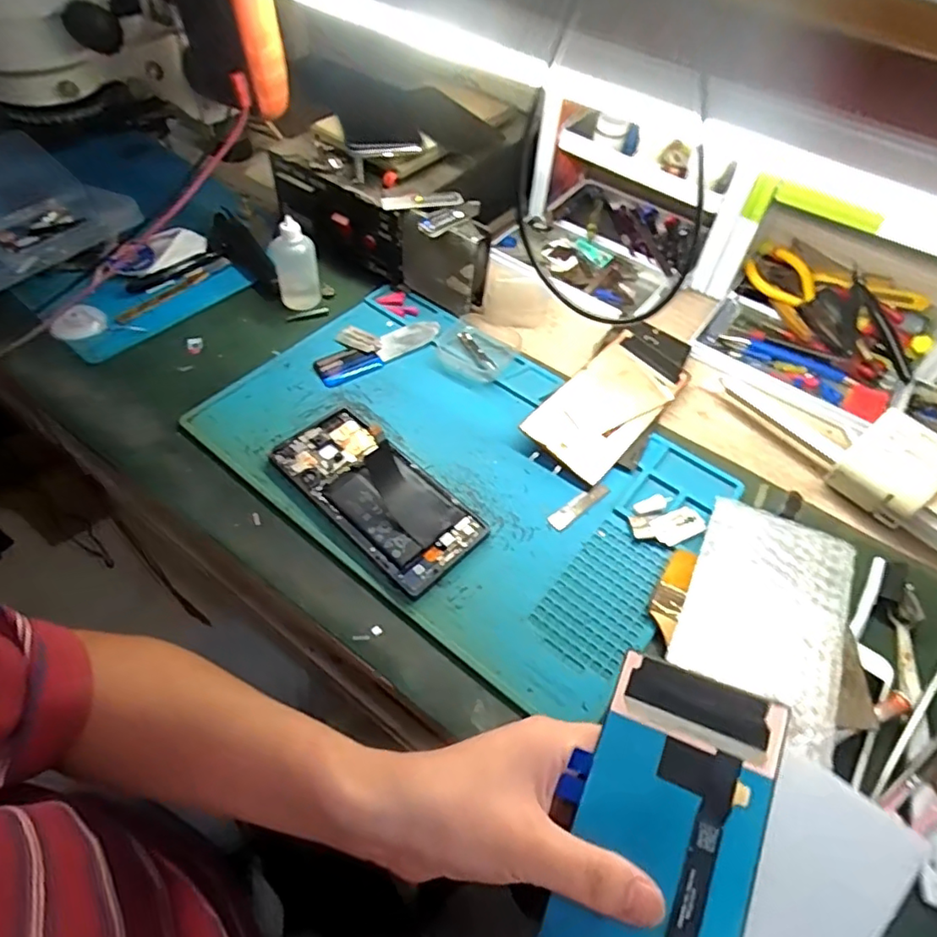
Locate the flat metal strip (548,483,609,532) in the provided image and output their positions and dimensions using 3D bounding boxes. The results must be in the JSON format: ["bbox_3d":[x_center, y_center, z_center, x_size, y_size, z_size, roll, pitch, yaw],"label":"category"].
[{"bbox_3d":[0.084,0.027,0.440,0.055,0.004,0.014,-32,61,-25],"label":"flat metal strip"}]

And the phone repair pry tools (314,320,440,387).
[{"bbox_3d":[-0.079,-0.105,0.524,0.117,0.009,0.030,-28,60,-22],"label":"phone repair pry tools"}]

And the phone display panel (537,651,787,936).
[{"bbox_3d":[0.078,0.169,0.249,0.075,0.005,0.162,13,67,27],"label":"phone display panel"}]

